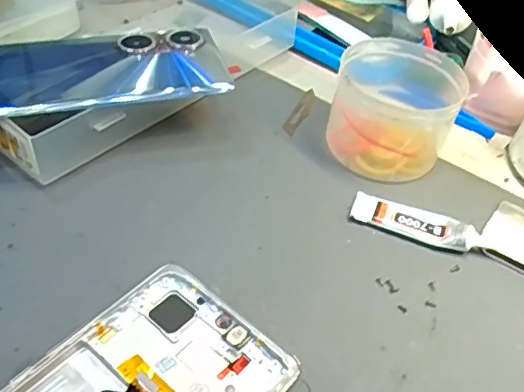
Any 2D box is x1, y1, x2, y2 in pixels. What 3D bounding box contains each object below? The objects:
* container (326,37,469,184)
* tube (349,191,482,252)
[{"bbox_3d":[0.071,-0.048,0.297,0.061,0.050,0.070,20,47,11],"label":"container"},{"bbox_3d":[0.073,0.012,0.268,0.058,0.010,0.016,19,47,11],"label":"tube"}]

